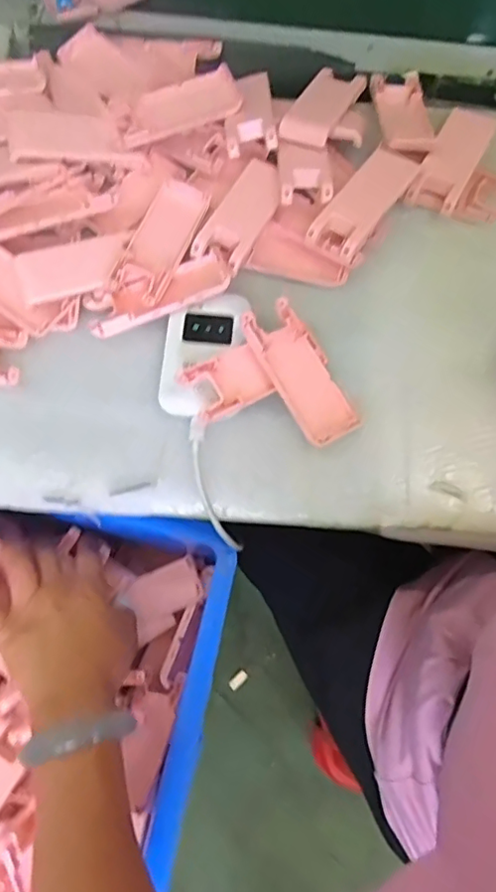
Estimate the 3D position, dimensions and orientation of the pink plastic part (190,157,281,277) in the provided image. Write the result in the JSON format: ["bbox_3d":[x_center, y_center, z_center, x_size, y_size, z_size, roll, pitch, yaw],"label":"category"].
[{"bbox_3d":[-0.004,-0.175,0.431,0.038,0.013,0.093,28,73,8],"label":"pink plastic part"}]

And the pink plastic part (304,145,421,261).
[{"bbox_3d":[0.086,-0.181,0.430,0.039,0.029,0.101,34,74,10],"label":"pink plastic part"}]

